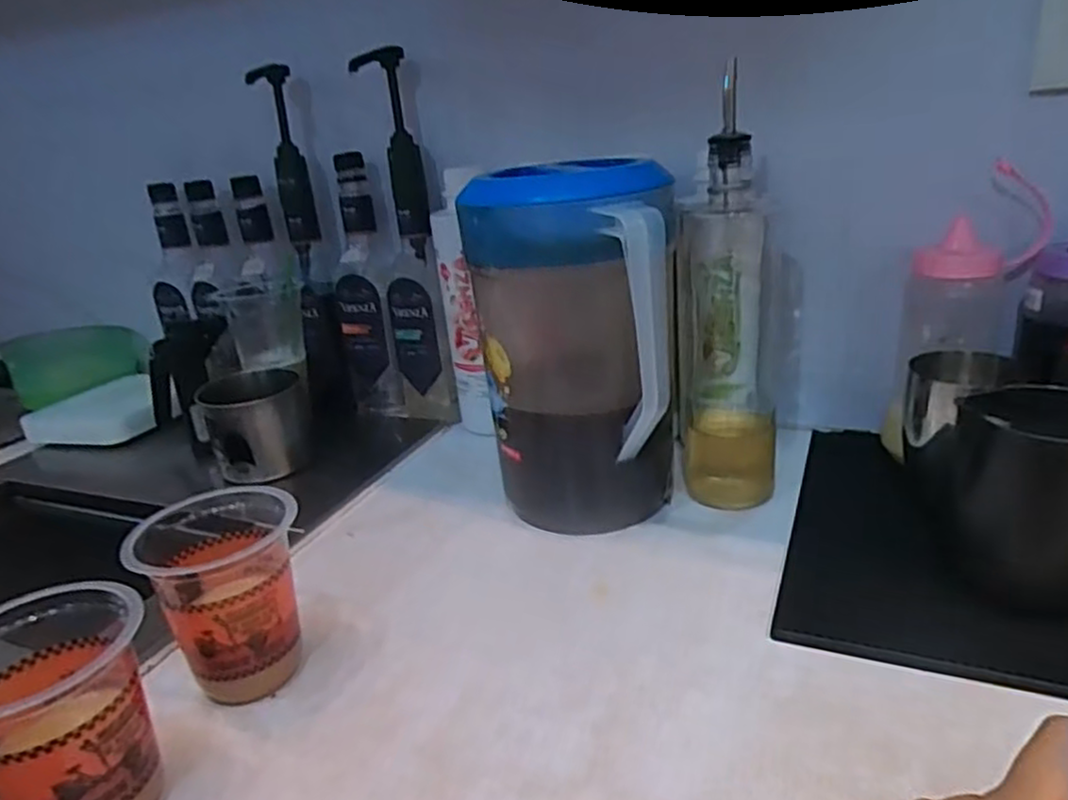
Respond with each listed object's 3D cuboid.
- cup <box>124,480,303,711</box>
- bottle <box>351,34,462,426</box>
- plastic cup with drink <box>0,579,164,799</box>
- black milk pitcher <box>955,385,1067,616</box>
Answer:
[{"bbox_3d":[-0.181,0.116,0.434,0.081,0.108,0.084,-6,22,2],"label":"cup"},{"bbox_3d":[-0.133,-0.151,0.731,0.067,0.357,0.080,-9,22,-6],"label":"bottle"},{"bbox_3d":[-0.223,0.156,0.345,0.083,0.108,0.079,-6,22,2],"label":"plastic cup with drink"},{"bbox_3d":[0.302,0.056,0.415,0.095,0.099,0.073,0,23,15],"label":"black milk pitcher"}]

